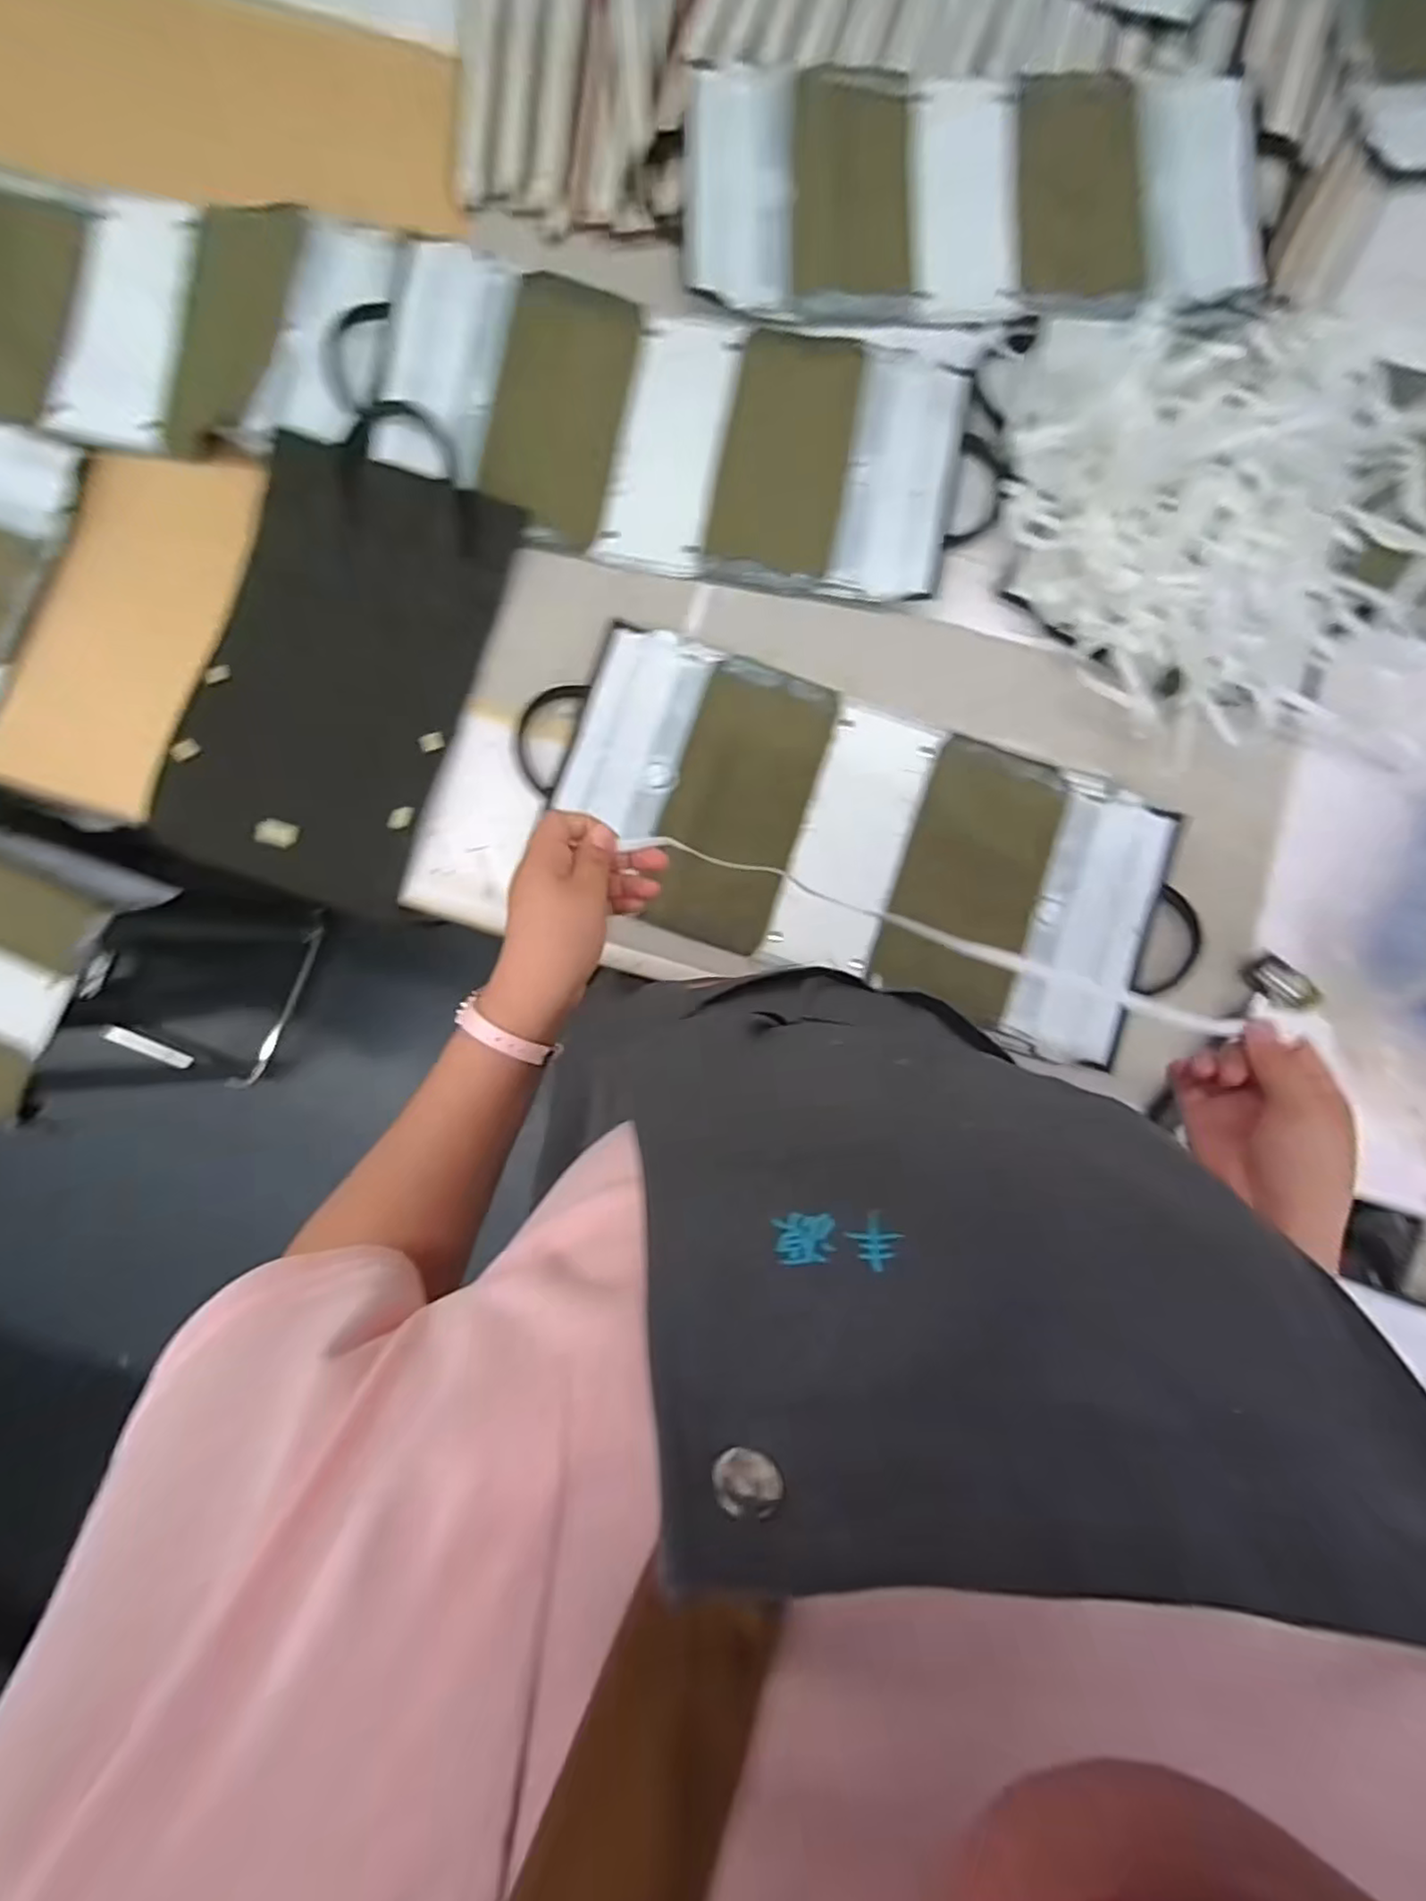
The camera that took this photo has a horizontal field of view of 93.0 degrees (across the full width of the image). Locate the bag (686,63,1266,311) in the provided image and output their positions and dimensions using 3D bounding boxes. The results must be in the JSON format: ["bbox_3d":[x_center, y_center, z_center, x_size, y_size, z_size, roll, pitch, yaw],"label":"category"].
[{"bbox_3d":[0.240,-0.711,0.623,0.517,0.019,0.246,4,85,0],"label":"bag"}]

